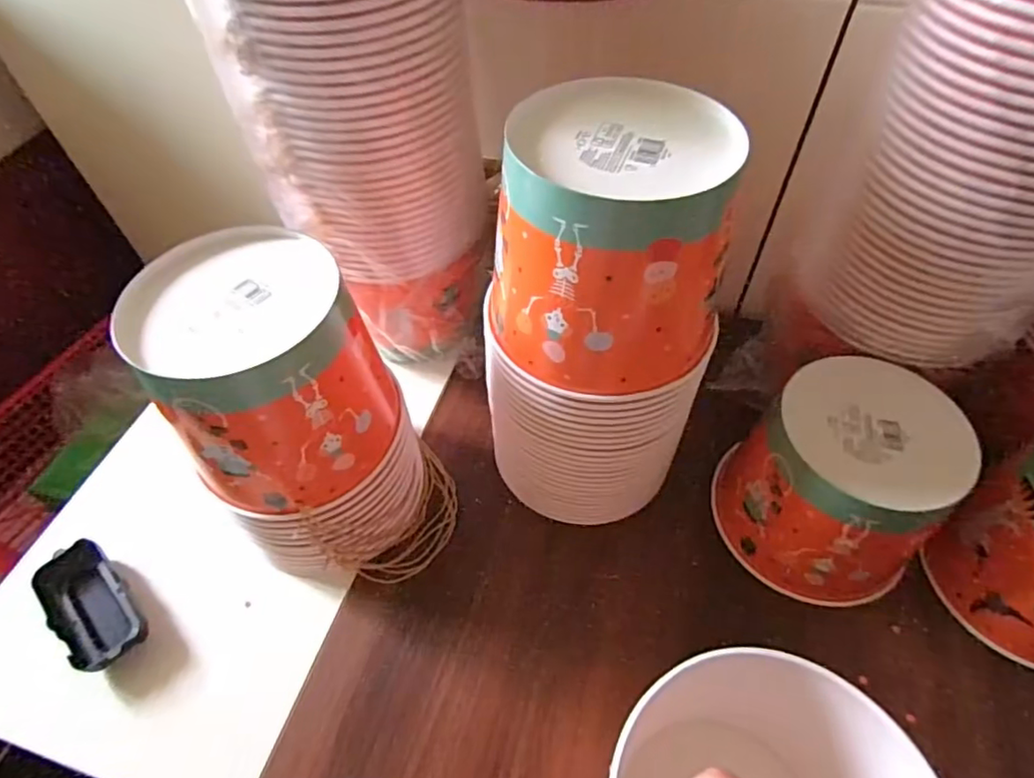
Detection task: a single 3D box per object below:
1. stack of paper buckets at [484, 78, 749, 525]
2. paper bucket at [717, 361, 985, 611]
[{"bbox_3d":[0.063,-0.027,0.431,0.147,0.310,0.156,13,55,11],"label":"stack of paper buckets"},{"bbox_3d":[0.245,0.075,0.457,0.132,0.140,0.141,-1,53,1],"label":"paper bucket"}]

